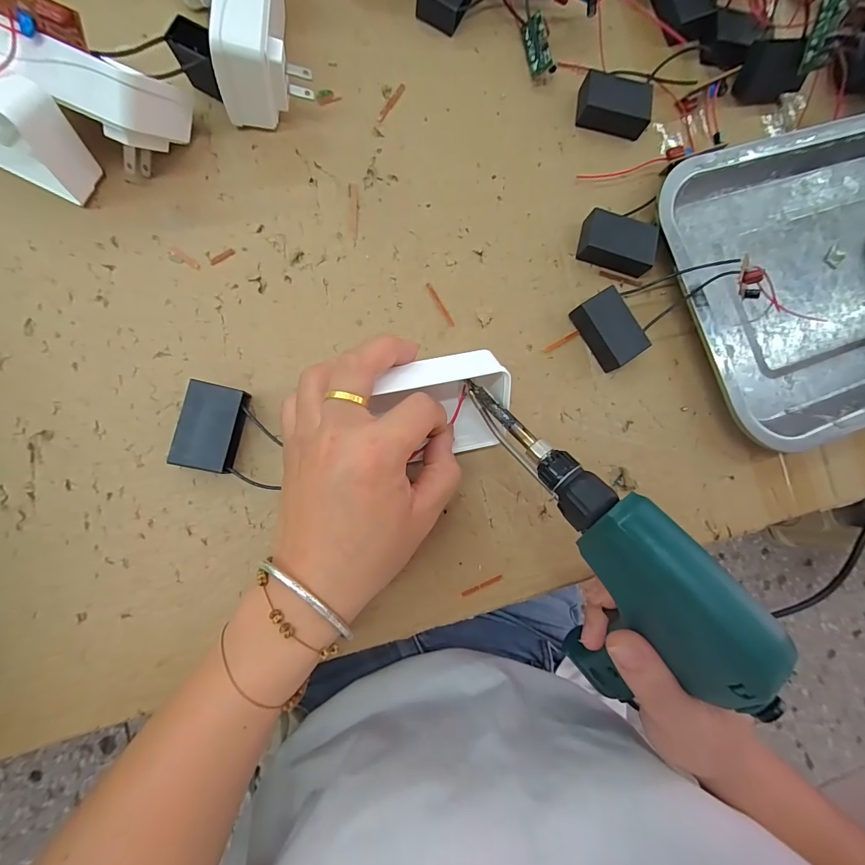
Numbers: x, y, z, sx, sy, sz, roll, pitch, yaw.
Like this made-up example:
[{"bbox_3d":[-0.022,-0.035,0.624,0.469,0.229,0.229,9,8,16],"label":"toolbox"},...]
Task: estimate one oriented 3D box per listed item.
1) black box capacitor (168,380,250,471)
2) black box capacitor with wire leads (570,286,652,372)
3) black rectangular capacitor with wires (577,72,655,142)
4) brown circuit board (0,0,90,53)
[{"bbox_3d":[-0.122,-0.002,0.222,0.032,0.018,0.047,10,84,-6],"label":"black box capacitor"},{"bbox_3d":[0.117,-0.068,0.261,0.032,0.018,0.047,-35,90,-9],"label":"black box capacitor with wire leads"},{"bbox_3d":[0.128,-0.232,0.278,0.048,0.016,0.034,9,84,-7],"label":"black rectangular capacitor with wires"},{"bbox_3d":[-0.183,-0.191,0.179,0.042,0.023,0.013,21,83,-5],"label":"brown circuit board"}]

